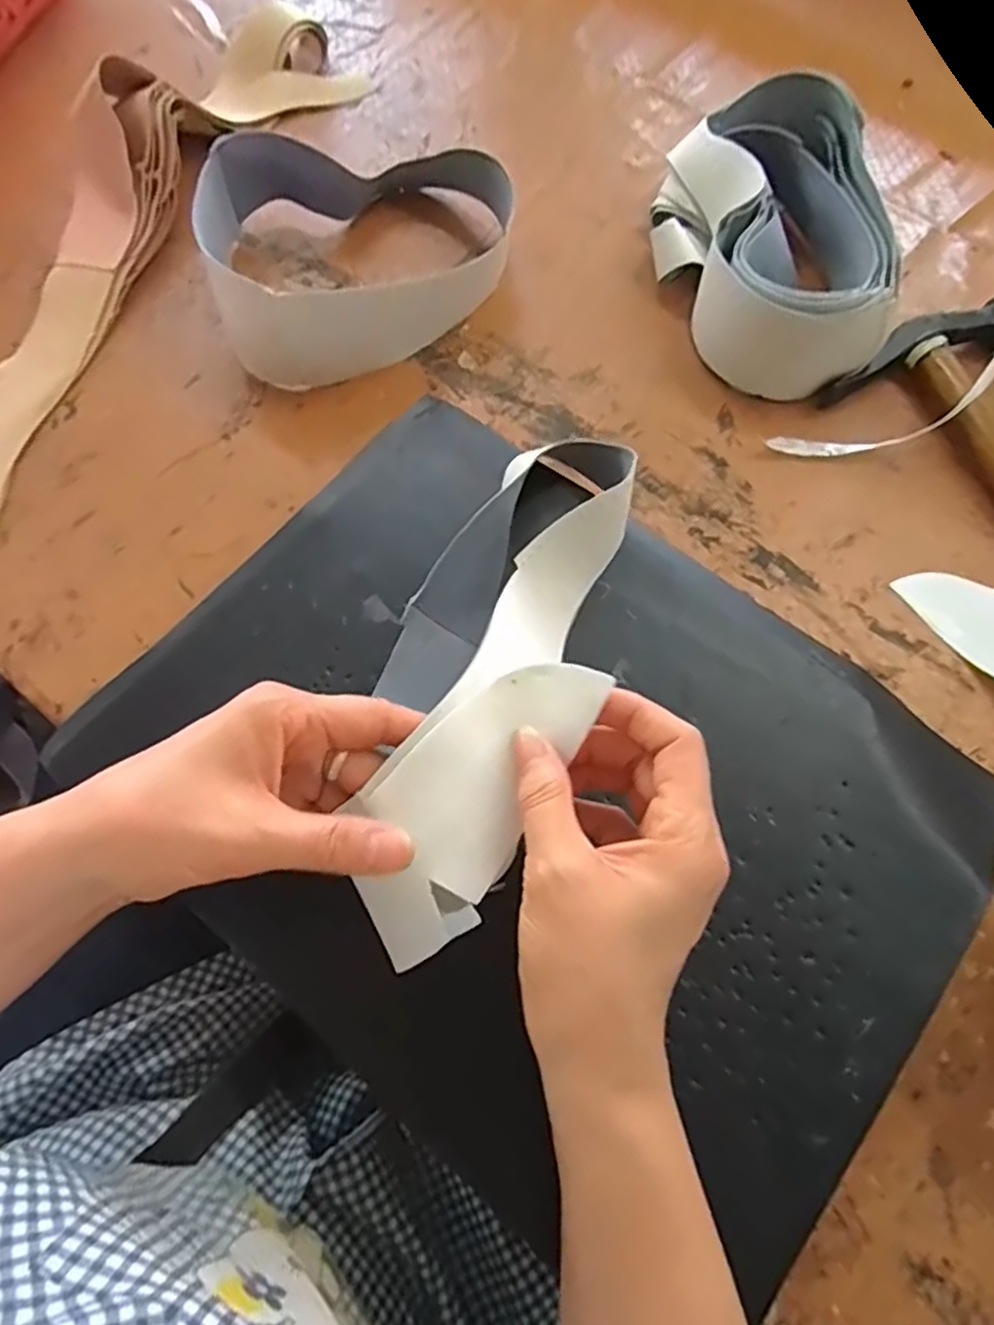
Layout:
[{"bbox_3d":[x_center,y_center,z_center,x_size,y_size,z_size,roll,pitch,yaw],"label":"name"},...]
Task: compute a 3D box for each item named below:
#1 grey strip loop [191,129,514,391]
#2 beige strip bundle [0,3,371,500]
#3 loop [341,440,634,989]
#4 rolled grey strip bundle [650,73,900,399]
[{"bbox_3d":[-0.106,-0.301,0.482,0.204,0.057,0.193,-30,72,-12],"label":"grey strip loop"},{"bbox_3d":[-0.254,-0.294,0.478,0.147,0.057,0.543,15,69,5],"label":"beige strip bundle"},{"bbox_3d":[-0.003,-0.004,0.330,0.099,0.081,0.263,13,46,4],"label":"loop"},{"bbox_3d":[0.183,-0.301,0.484,0.137,0.069,0.237,3,69,0],"label":"rolled grey strip bundle"}]

